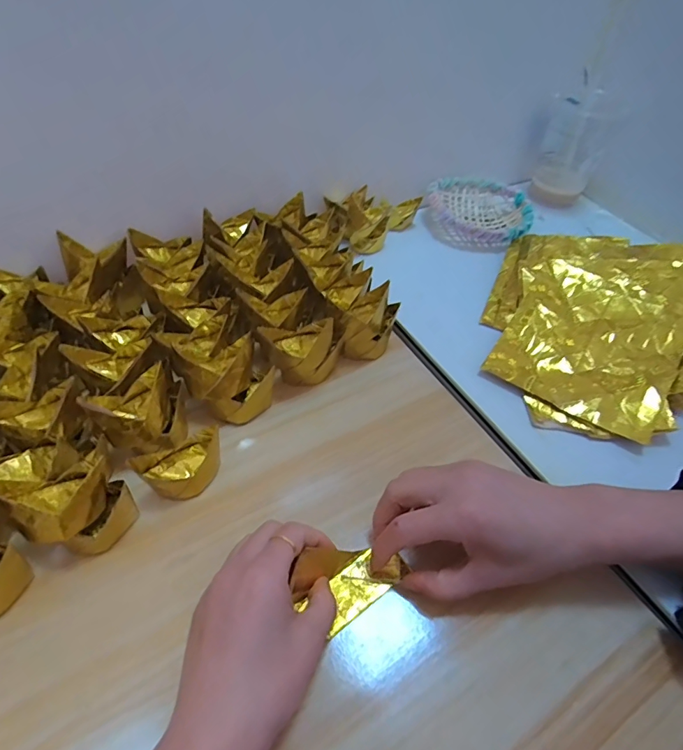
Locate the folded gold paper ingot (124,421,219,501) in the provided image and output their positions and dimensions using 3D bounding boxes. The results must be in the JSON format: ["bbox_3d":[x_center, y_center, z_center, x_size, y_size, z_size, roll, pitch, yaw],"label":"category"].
[{"bbox_3d":[-0.111,0.063,0.323,0.037,0.038,0.053,34,57,25],"label":"folded gold paper ingot"}]

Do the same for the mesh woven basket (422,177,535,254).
[{"bbox_3d":[0.174,-0.206,0.571,0.128,0.036,0.123,2,49,-2],"label":"mesh woven basket"}]

